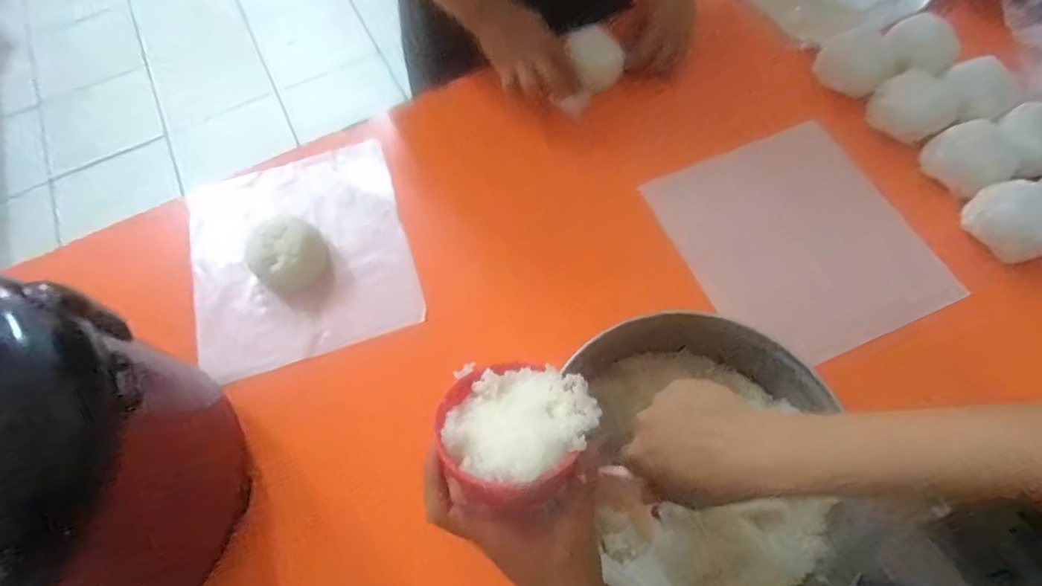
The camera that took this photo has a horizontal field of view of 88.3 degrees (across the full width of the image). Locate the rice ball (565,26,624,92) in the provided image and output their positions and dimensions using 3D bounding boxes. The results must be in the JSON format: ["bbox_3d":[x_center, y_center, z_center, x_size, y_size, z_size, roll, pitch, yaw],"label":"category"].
[{"bbox_3d":[0.099,-0.301,0.678,0.057,0.037,0.075,-25,66,-9],"label":"rice ball"}]

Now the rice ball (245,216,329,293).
[{"bbox_3d":[-0.256,-0.040,0.599,0.074,0.054,0.076,-1,64,2],"label":"rice ball"}]

